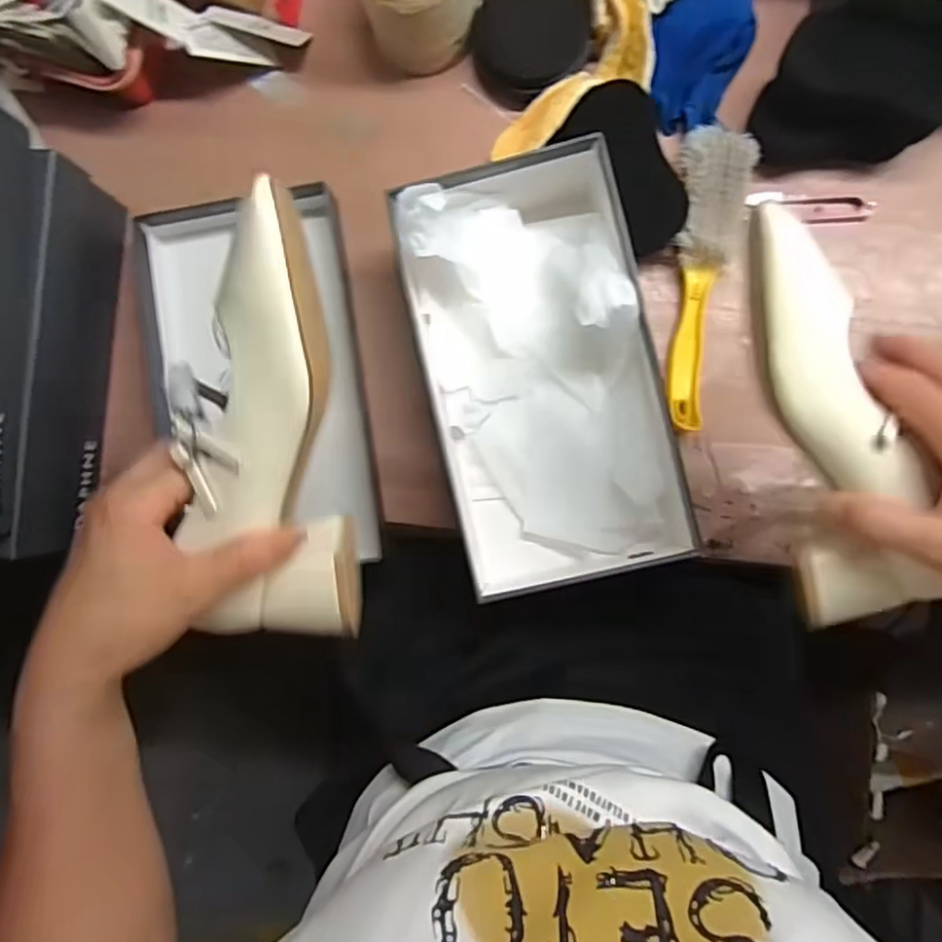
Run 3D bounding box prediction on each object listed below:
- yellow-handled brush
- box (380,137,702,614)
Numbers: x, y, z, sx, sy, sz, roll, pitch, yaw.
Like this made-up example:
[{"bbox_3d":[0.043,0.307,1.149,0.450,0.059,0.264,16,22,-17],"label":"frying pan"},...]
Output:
[{"bbox_3d":[0.179,-0.149,0.511,0.052,0.030,0.230,8,90,4],"label":"yellow-handled brush"},{"bbox_3d":[0.048,-0.071,0.486,0.159,0.103,0.300,-12,88,4],"label":"box"}]

